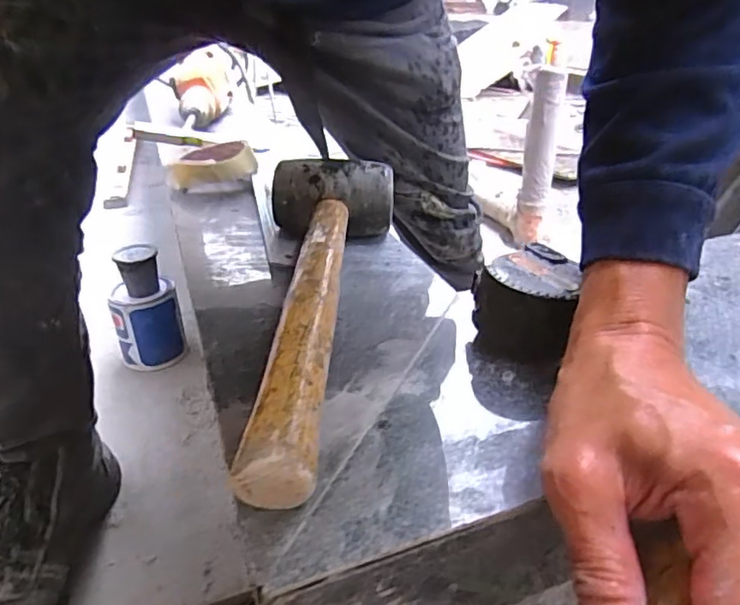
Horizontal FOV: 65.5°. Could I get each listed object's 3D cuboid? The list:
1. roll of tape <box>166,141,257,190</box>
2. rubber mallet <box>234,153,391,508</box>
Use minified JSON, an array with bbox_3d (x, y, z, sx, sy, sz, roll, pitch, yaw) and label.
[{"bbox_3d":[-0.169,-0.151,0.624,0.087,0.034,0.066,-4,29,-8],"label":"roll of tape"},{"bbox_3d":[-0.033,-0.014,0.354,0.093,0.062,0.311,1,29,2],"label":"rubber mallet"}]

